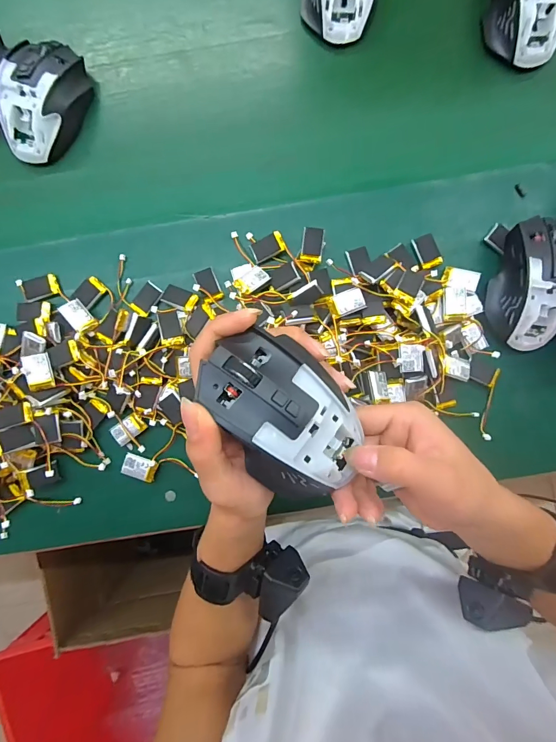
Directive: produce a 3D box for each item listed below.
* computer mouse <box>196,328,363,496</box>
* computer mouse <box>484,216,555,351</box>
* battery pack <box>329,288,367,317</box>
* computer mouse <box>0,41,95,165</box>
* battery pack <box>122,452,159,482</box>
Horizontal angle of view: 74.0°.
[{"bbox_3d":[0.005,0.027,0.213,0.064,0.041,0.106,-40,87,0],"label":"computer mouse"},{"bbox_3d":[0.229,-0.082,0.333,0.065,0.040,0.118,13,88,3],"label":"computer mouse"},{"bbox_3d":[0.062,-0.061,0.330,0.030,0.004,0.020,-19,88,2],"label":"battery pack"},{"bbox_3d":[-0.230,-0.265,0.363,0.073,0.042,0.114,13,88,3],"label":"computer mouse"},{"bbox_3d":[-0.133,0.093,0.357,0.032,0.008,0.022,16,88,3],"label":"battery pack"}]

